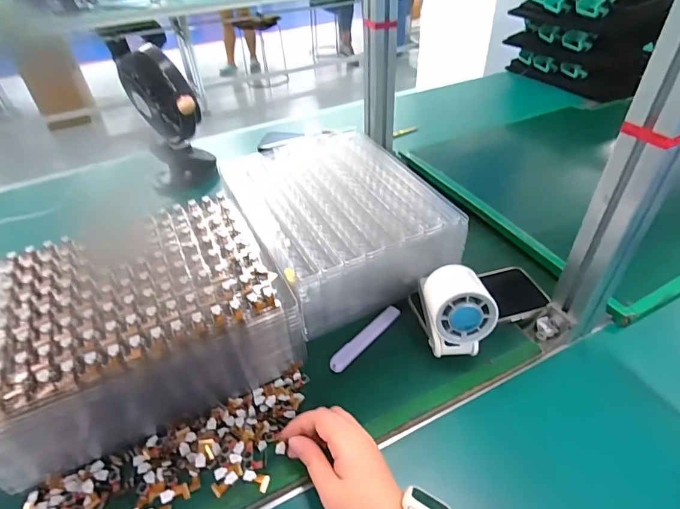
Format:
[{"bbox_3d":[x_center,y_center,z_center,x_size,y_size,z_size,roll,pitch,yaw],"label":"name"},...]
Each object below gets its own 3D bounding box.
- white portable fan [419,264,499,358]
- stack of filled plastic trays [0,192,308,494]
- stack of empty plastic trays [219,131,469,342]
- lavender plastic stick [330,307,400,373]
[{"bbox_3d":[0.114,0.065,0.430,0.061,0.097,0.080,-8,41,-6],"label":"white portable fan"},{"bbox_3d":[-0.206,0.066,0.442,0.275,0.104,0.216,-19,43,-18],"label":"stack of filled plastic trays"},{"bbox_3d":[-0.007,-0.060,0.575,0.238,0.081,0.290,-22,44,-21],"label":"stack of empty plastic trays"},{"bbox_3d":[0.031,0.093,0.471,0.017,0.009,0.112,29,50,31],"label":"lavender plastic stick"}]

